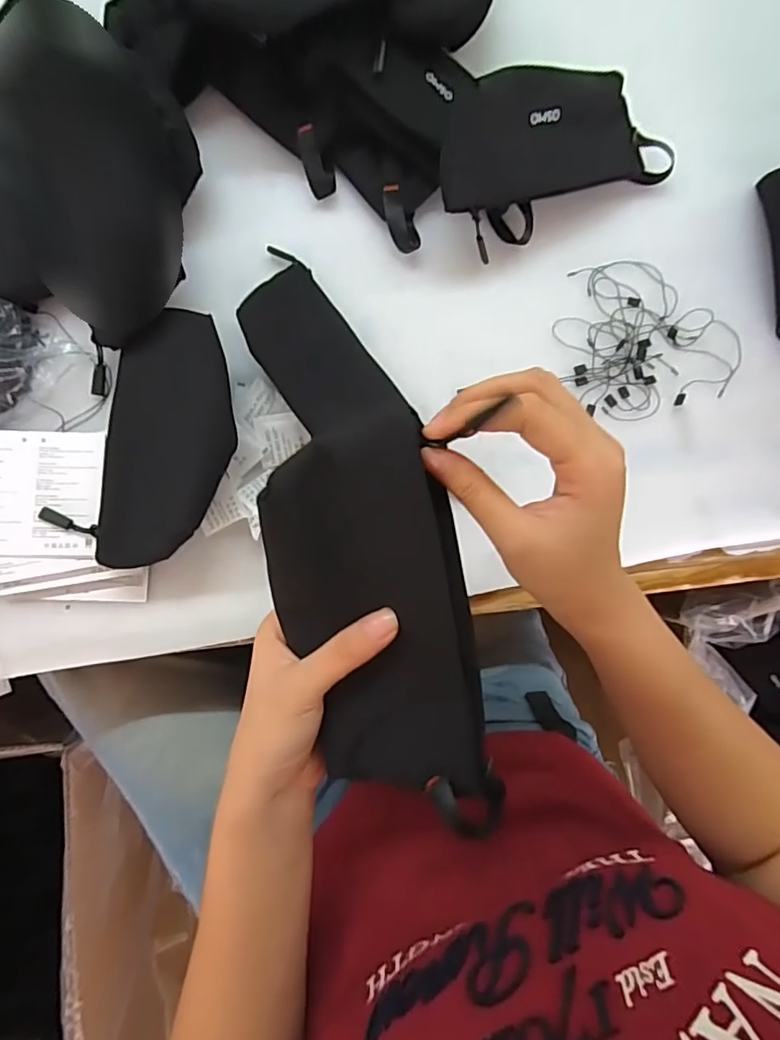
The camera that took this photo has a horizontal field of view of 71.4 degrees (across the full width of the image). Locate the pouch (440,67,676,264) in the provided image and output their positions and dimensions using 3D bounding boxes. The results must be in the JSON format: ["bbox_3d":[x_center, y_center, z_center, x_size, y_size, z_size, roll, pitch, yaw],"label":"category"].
[{"bbox_3d":[0.121,-0.302,0.442,0.195,0.040,0.113,-31,123,-9],"label":"pouch"}]

